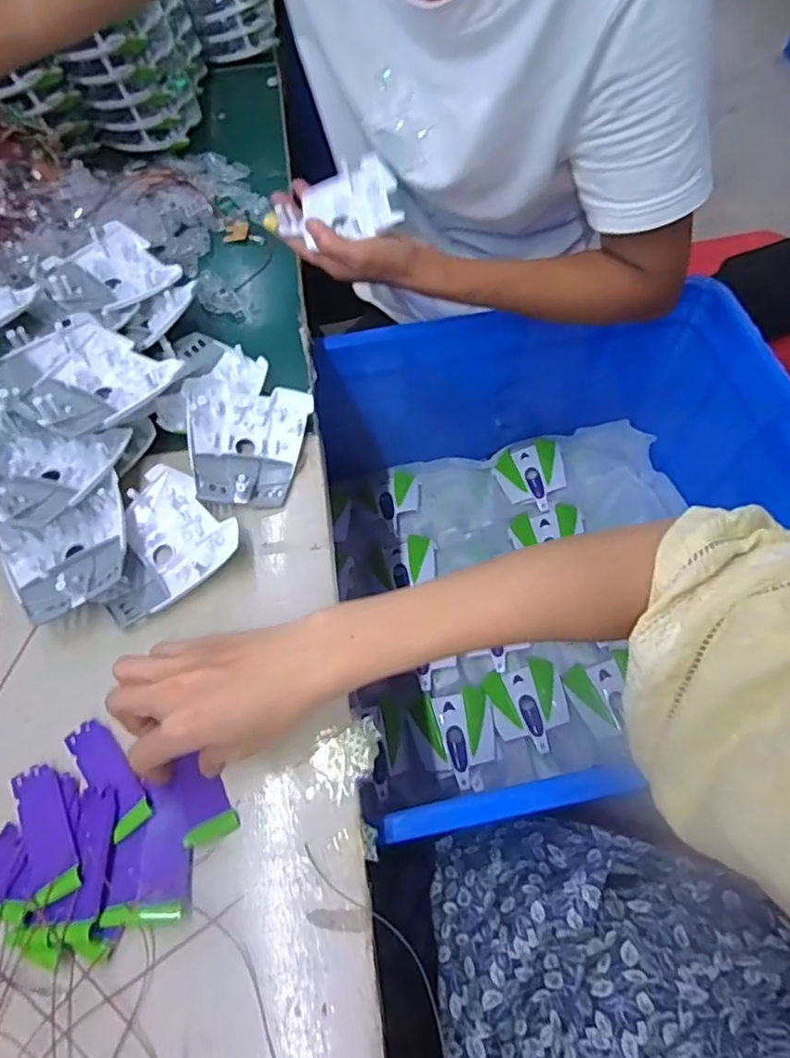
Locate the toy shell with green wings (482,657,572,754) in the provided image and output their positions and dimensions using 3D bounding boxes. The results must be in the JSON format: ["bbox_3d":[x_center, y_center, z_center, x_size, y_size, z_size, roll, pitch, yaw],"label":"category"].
[{"bbox_3d":[0.155,0.202,0.683,0.087,0.024,0.100,-10,61,-5],"label":"toy shell with green wings"}]

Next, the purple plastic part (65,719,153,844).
[{"bbox_3d":[-0.183,0.157,0.379,0.026,0.004,0.080,-38,59,-18],"label":"purple plastic part"}]

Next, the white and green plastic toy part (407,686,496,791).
[{"bbox_3d":[0.070,0.231,0.666,0.094,0.033,0.102,-14,62,-7],"label":"white and green plastic toy part"}]

